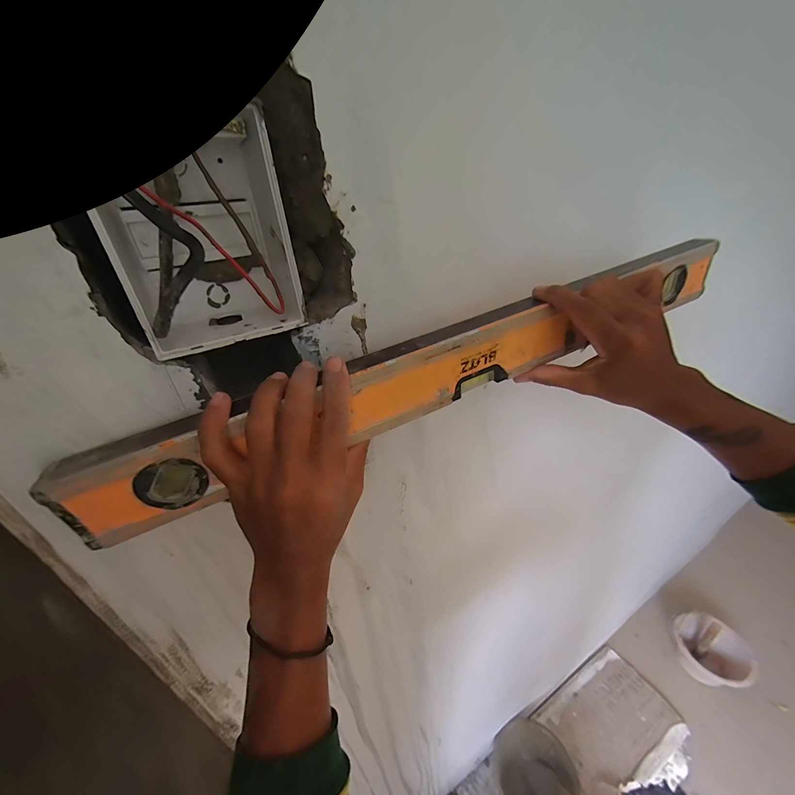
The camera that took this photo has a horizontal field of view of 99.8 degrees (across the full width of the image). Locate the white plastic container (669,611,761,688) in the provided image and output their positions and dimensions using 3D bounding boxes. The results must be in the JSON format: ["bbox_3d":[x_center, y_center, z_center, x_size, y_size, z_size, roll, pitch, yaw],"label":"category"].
[{"bbox_3d":[1.191,0.968,1.282,0.200,0.155,0.236,-23,33,-26],"label":"white plastic container"}]

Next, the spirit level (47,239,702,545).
[{"bbox_3d":[0.049,-0.030,0.280,0.574,0.066,0.032,-22,32,-14],"label":"spirit level"}]

